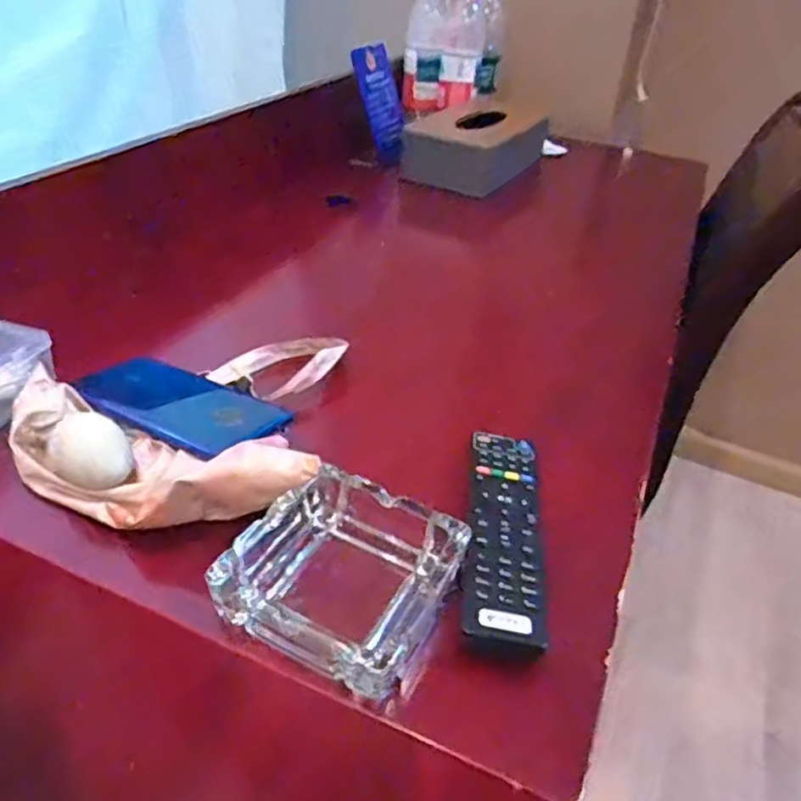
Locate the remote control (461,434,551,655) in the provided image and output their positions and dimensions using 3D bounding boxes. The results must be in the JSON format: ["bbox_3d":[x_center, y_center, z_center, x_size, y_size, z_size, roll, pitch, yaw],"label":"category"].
[{"bbox_3d":[0.061,0.073,0.390,0.042,0.013,0.174,8,37,3],"label":"remote control"}]

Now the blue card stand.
[{"bbox_3d":[-0.024,-0.408,0.919,0.046,0.151,0.034,1,31,29],"label":"blue card stand"}]

